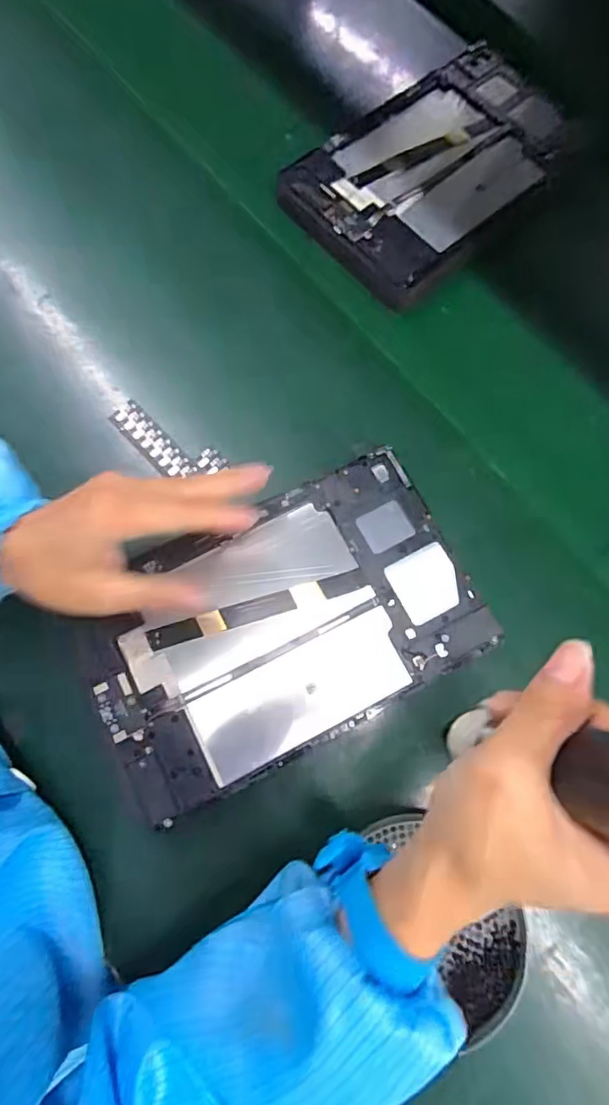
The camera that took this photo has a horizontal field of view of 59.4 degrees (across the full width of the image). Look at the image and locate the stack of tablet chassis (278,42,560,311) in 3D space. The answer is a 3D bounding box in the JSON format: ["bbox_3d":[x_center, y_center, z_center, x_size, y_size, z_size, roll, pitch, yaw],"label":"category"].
[{"bbox_3d":[0.113,-0.322,0.447,0.239,0.022,0.158,-40,78,-10],"label":"stack of tablet chassis"}]

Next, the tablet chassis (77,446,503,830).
[{"bbox_3d":[-0.016,0.046,0.337,0.234,0.012,0.151,-25,76,-7],"label":"tablet chassis"}]

